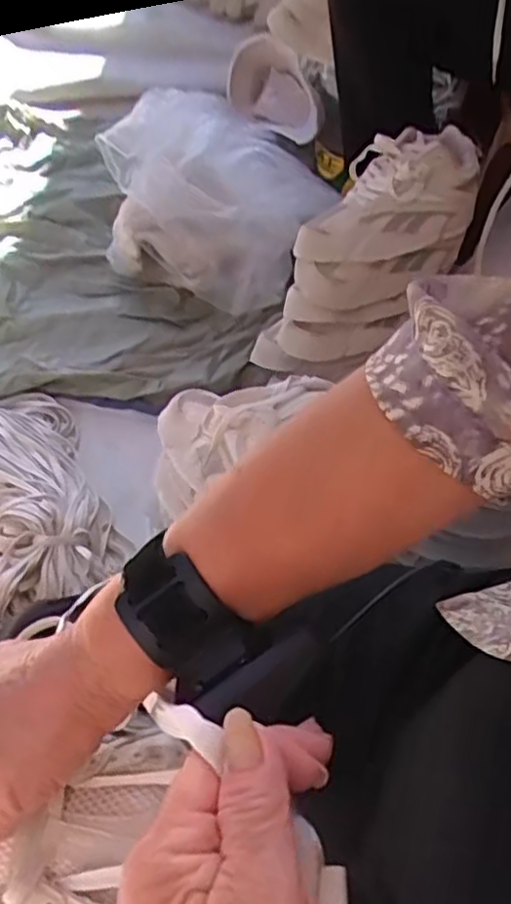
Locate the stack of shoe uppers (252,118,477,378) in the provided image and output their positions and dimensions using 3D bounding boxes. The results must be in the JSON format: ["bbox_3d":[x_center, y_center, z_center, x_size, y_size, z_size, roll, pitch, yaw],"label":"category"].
[{"bbox_3d":[0.136,-0.239,0.851,0.167,0.119,0.361,39,101,20],"label":"stack of shoe uppers"}]

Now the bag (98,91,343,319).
[{"bbox_3d":[-0.075,-0.393,1.116,0.330,0.190,0.277,19,57,8],"label":"bag"}]

